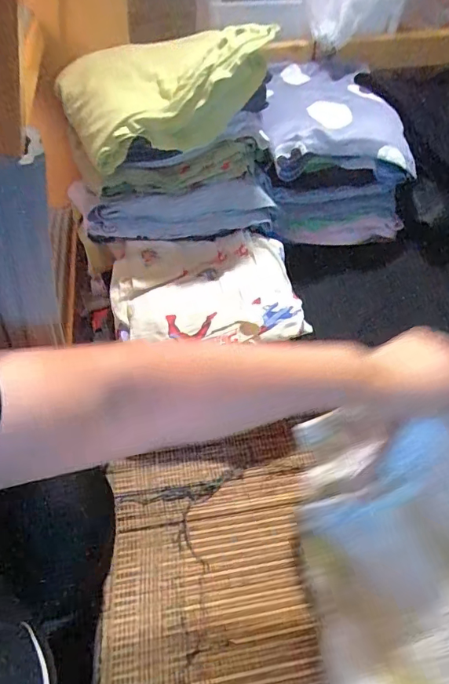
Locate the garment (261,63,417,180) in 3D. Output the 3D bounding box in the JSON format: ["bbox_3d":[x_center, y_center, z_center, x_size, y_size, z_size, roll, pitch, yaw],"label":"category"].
[{"bbox_3d":[0.158,-0.320,0.643,0.211,0.063,0.240,2,51,2],"label":"garment"}]

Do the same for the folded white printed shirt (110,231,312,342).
[{"bbox_3d":[-0.023,-0.068,0.556,0.216,0.034,0.163,-6,51,-5],"label":"folded white printed shirt"}]

